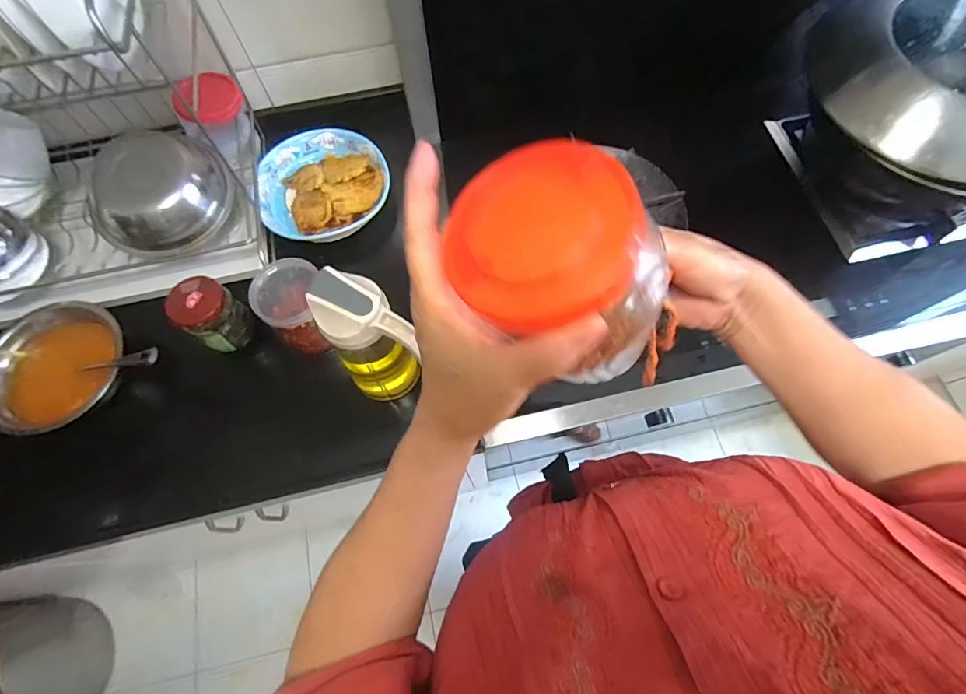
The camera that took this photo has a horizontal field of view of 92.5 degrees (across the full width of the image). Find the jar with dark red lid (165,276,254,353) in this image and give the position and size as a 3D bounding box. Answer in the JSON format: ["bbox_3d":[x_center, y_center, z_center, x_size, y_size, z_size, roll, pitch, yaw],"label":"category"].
[{"bbox_3d":[-0.336,-0.038,0.580,0.070,0.098,0.065,-1,68,2],"label":"jar with dark red lid"}]

